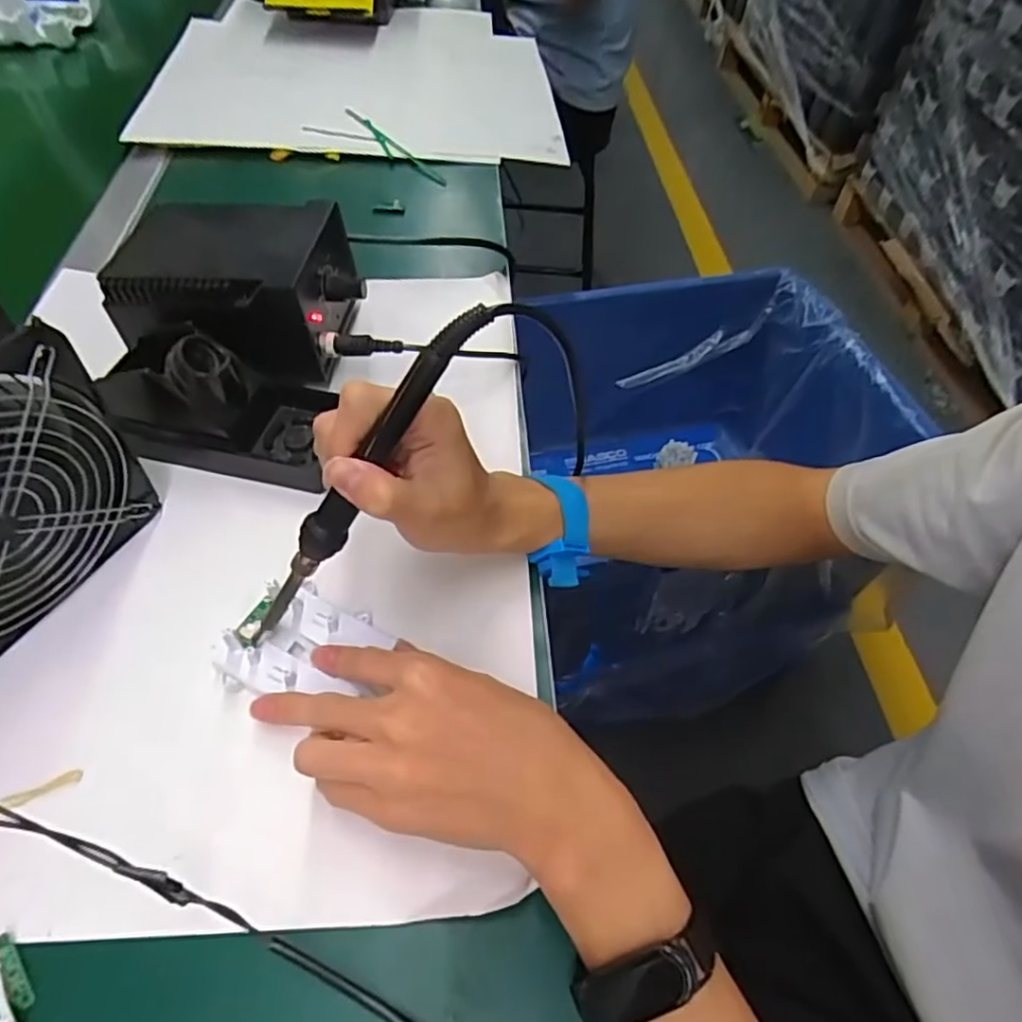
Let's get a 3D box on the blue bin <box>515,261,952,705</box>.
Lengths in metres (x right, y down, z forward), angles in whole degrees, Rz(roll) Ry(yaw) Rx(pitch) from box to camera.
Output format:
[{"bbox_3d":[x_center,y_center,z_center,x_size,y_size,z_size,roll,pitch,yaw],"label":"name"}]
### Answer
[{"bbox_3d":[0.251,-0.036,0.868,0.406,0.336,0.463,-5,53,-8],"label":"blue bin"}]

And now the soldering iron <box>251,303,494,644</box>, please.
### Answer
[{"bbox_3d":[-0.073,-0.013,0.304,0.017,0.202,0.021,6,39,-52],"label":"soldering iron"}]

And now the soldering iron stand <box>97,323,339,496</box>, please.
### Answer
[{"bbox_3d":[-0.196,-0.076,0.427,0.150,0.070,0.074,12,53,5],"label":"soldering iron stand"}]

